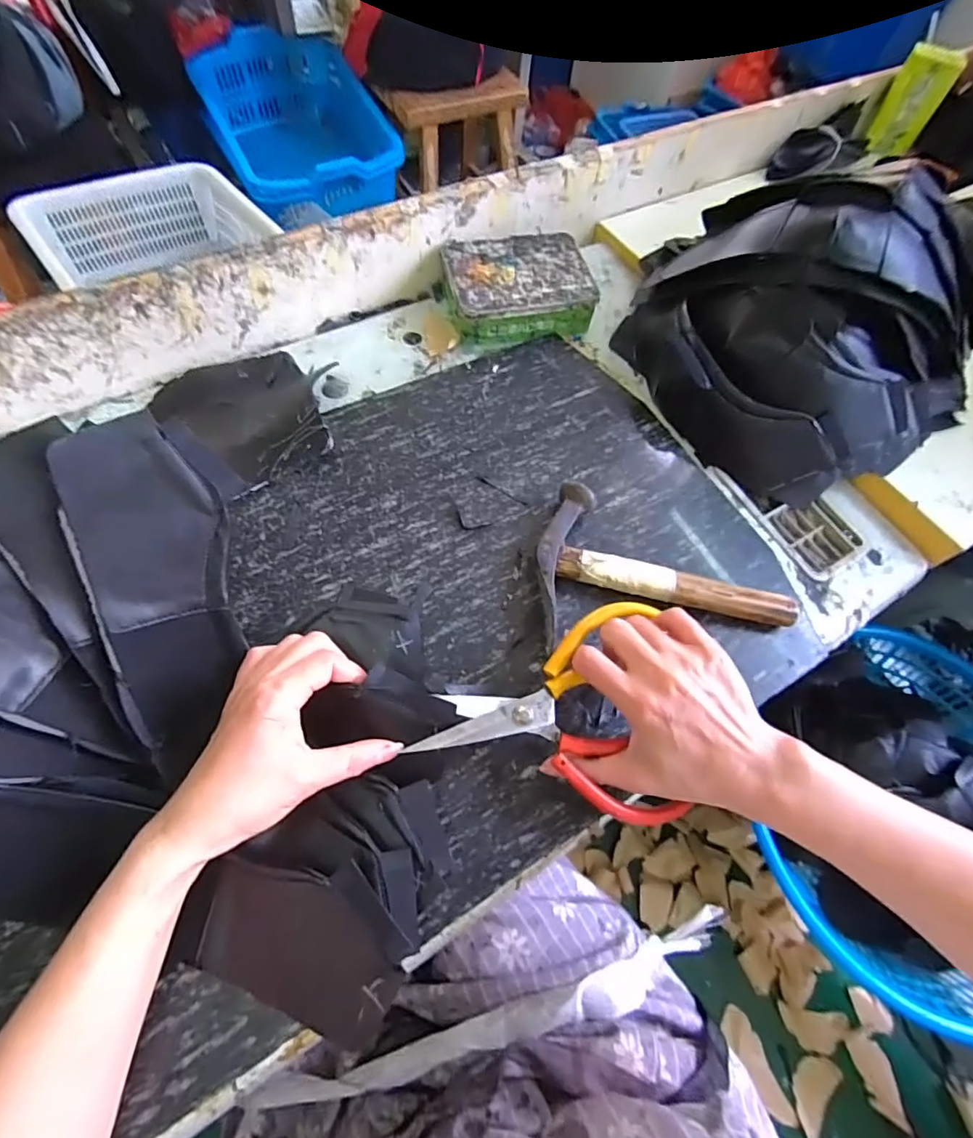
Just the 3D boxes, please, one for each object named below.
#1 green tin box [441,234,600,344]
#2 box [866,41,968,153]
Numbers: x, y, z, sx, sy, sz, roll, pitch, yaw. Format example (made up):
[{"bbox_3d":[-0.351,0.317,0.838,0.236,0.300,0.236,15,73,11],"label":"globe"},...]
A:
[{"bbox_3d":[0.034,-0.305,0.545,0.153,0.038,0.115,-7,63,-7],"label":"green tin box"},{"bbox_3d":[0.627,-0.689,0.748,0.072,0.111,0.042,27,64,10],"label":"box"}]

